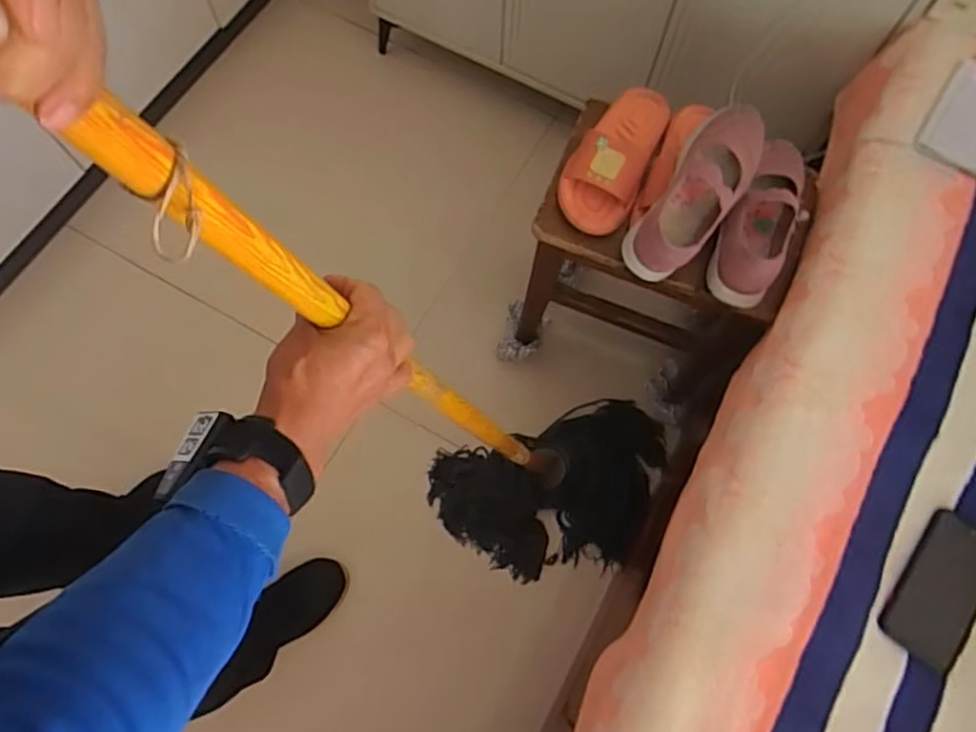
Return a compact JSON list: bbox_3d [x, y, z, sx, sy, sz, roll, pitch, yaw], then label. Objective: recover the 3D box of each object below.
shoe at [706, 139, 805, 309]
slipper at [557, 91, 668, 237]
[{"bbox_3d":[0.366,-0.203,0.878,0.086,0.065,0.250,25,70,9],"label":"shoe"},{"bbox_3d":[0.176,-0.302,0.925,0.105,0.061,0.245,23,70,8],"label":"slipper"}]

